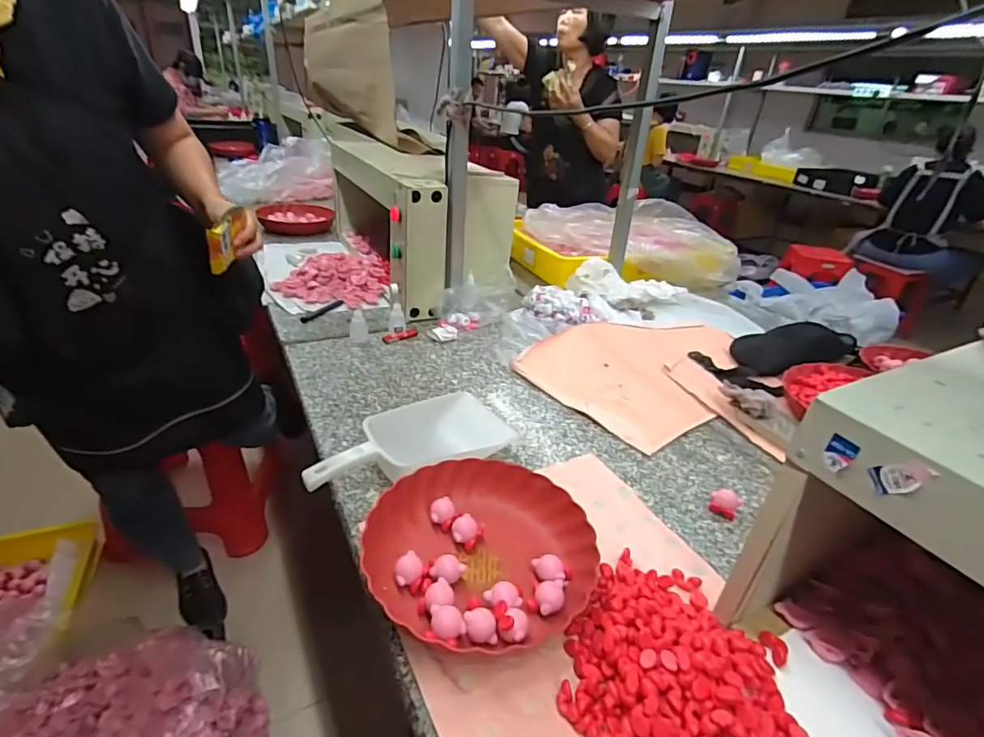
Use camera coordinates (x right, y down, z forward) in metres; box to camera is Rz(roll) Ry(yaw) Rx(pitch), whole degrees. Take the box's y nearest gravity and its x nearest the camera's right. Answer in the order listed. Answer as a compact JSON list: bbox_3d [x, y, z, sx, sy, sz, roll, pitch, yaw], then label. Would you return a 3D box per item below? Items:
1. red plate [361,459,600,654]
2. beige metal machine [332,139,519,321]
[{"bbox_3d":[-0.015,0.194,0.545,0.226,0.047,0.228,5,30,-3],"label":"red plate"},{"bbox_3d":[-0.195,-0.396,1.291,0.292,0.284,0.663,-10,34,-26],"label":"beige metal machine"}]

